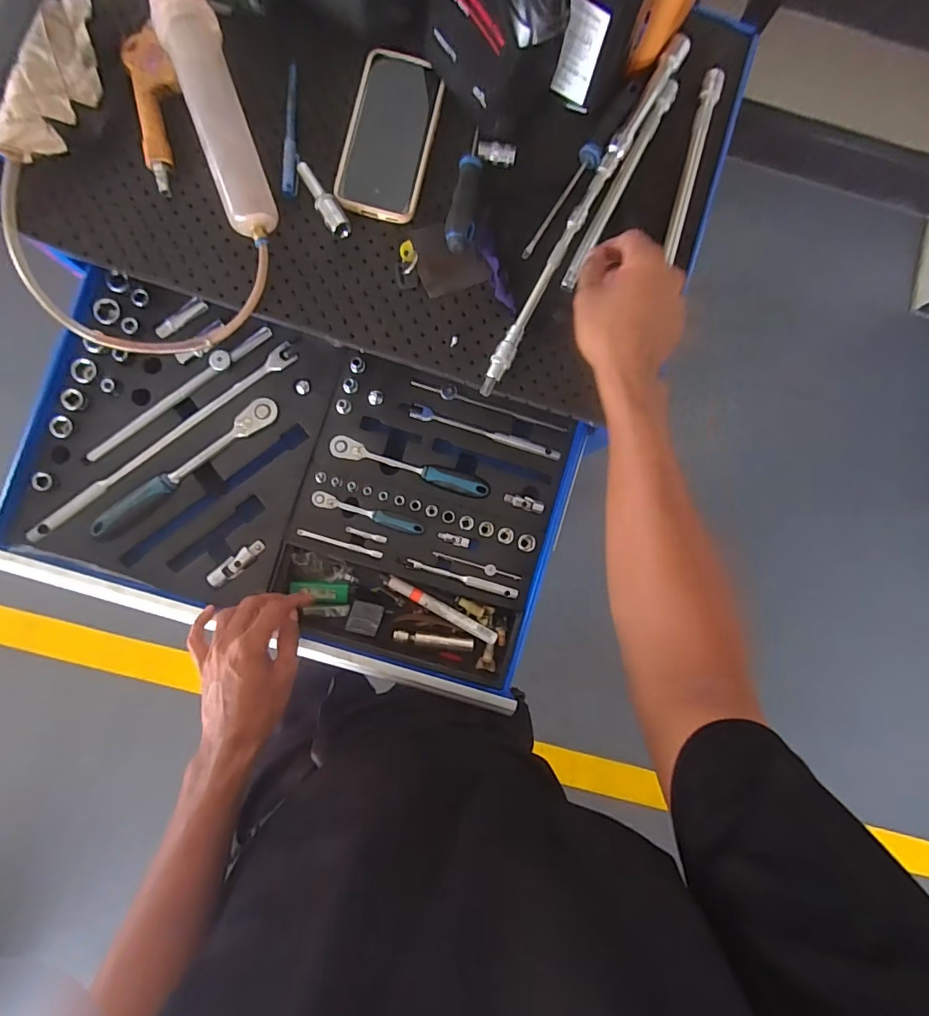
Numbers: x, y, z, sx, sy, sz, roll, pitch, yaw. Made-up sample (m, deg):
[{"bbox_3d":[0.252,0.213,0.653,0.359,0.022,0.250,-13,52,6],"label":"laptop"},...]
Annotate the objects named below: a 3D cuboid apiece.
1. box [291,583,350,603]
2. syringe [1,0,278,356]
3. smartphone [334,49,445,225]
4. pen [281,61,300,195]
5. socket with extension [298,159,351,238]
[{"bbox_3d":[-0.172,0.101,0.585,0.067,0.012,0.024,2,86,-3],"label":"box"},{"bbox_3d":[-0.322,-0.309,0.473,0.253,0.072,0.310,-17,87,-5],"label":"syringe"},{"bbox_3d":[-0.077,-0.387,0.510,0.086,0.013,0.180,13,85,-3],"label":"smartphone"},{"bbox_3d":[-0.177,-0.384,0.504,0.016,0.013,0.133,1,86,-3],"label":"pen"},{"bbox_3d":[-0.145,-0.313,0.500,0.022,0.016,0.083,-35,89,-5],"label":"socket with extension"}]

